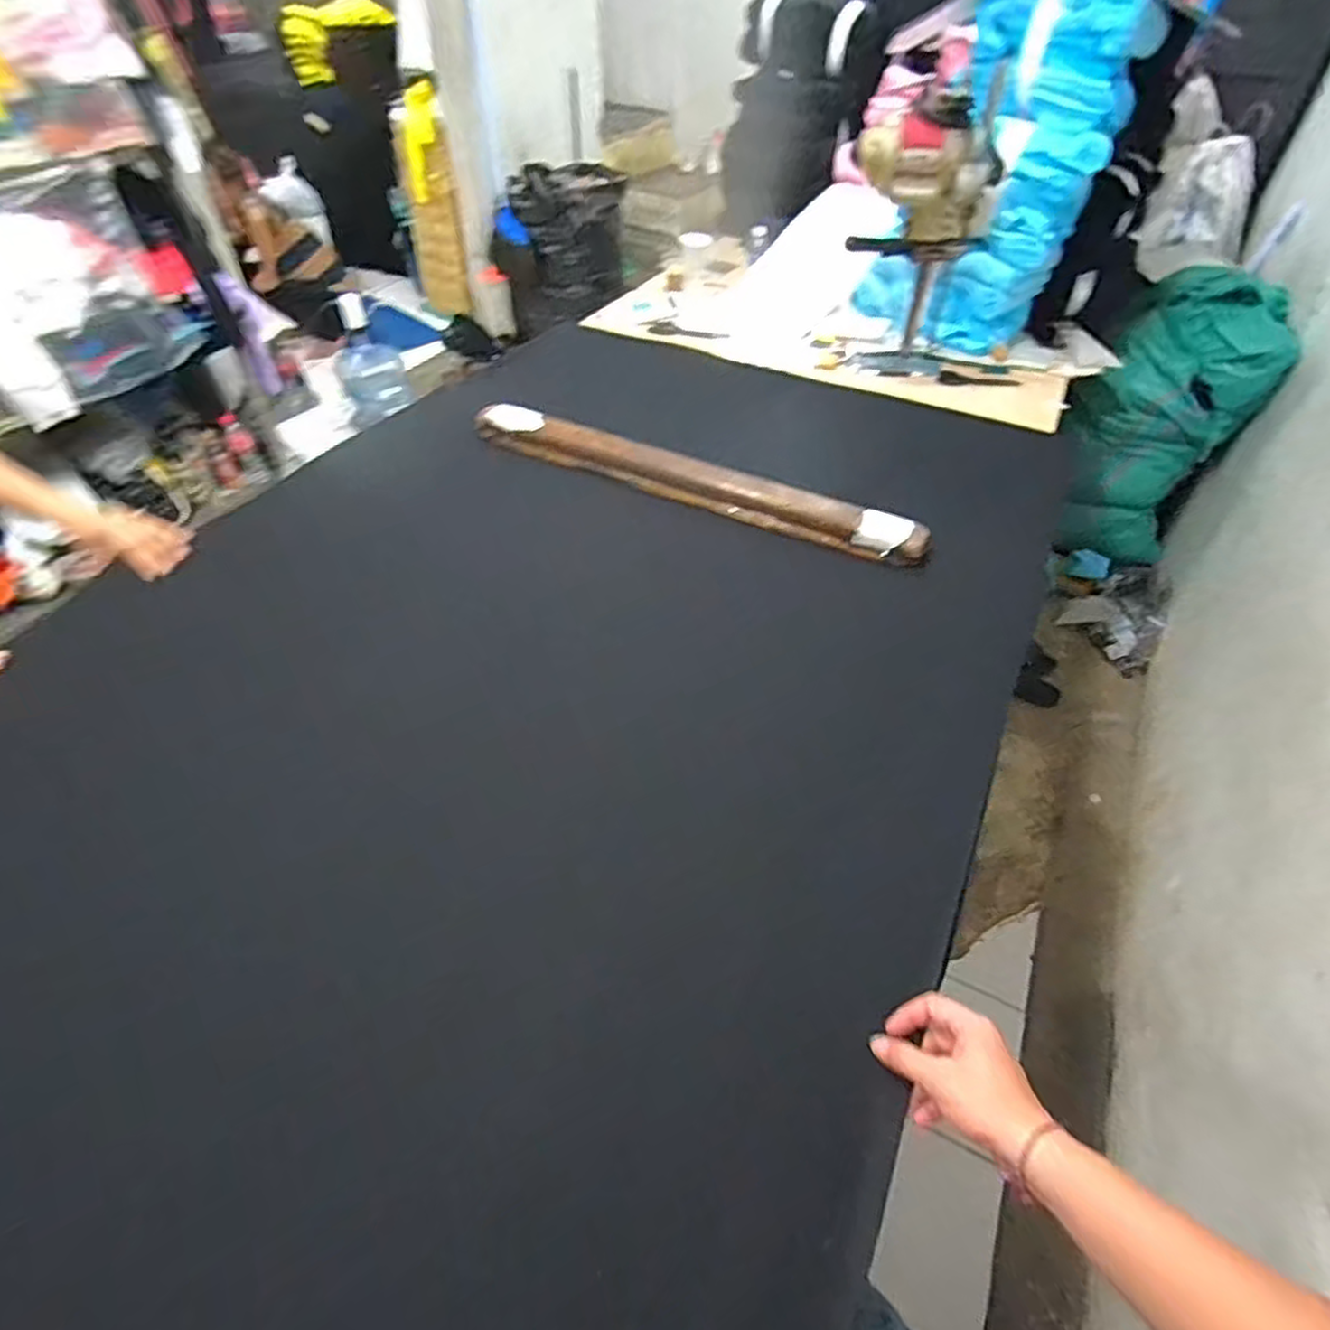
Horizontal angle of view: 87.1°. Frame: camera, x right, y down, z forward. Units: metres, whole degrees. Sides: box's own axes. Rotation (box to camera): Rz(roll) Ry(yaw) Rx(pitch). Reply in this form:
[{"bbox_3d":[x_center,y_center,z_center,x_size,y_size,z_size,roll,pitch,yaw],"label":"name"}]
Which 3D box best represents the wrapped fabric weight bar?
[{"bbox_3d":[0.031,-0.311,1.164,0.806,0.072,0.057,23,50,19],"label":"wrapped fabric weight bar"}]

